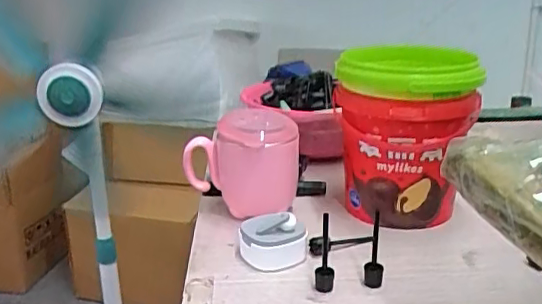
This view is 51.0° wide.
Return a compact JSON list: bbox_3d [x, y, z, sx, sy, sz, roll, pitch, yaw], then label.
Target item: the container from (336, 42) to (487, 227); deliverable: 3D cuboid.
[{"bbox_3d":[0.129,-0.009,0.563,0.128,0.170,0.125,0,19,3],"label":"container"}]

